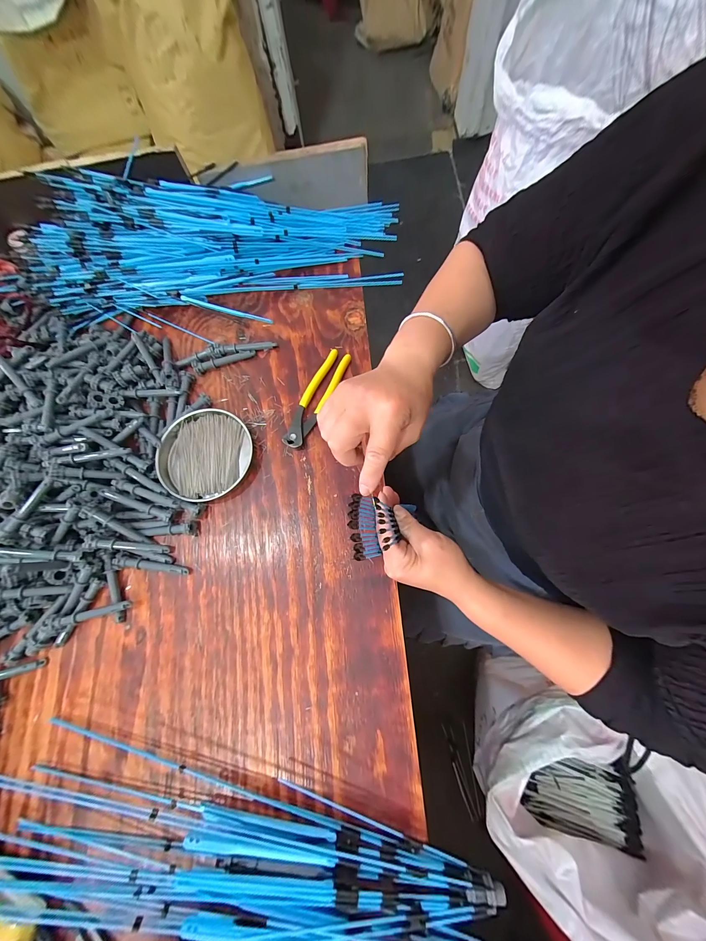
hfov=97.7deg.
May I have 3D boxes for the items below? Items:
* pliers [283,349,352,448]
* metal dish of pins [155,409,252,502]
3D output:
[{"bbox_3d":[-0.054,-0.108,0.461,0.035,0.018,0.166,25,77,11],"label":"pliers"},{"bbox_3d":[-0.215,-0.023,0.439,0.127,0.021,0.130,-1,74,4],"label":"metal dish of pins"}]

